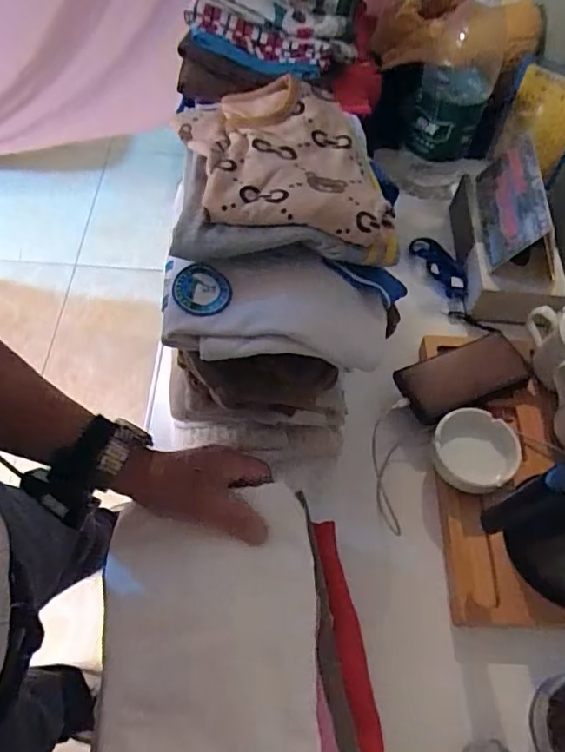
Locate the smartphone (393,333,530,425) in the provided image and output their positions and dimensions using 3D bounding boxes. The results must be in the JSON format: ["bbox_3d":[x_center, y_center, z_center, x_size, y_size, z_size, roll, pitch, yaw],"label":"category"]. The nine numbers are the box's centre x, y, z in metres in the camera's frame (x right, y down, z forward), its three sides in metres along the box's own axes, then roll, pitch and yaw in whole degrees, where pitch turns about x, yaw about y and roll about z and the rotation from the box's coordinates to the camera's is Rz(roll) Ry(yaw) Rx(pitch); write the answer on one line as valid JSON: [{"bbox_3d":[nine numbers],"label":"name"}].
[{"bbox_3d":[0.236,-0.001,0.717,0.166,0.017,0.087,-18,61,-15],"label":"smartphone"}]

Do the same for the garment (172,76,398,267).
[{"bbox_3d":[0.004,-0.202,0.529,0.184,0.046,0.219,-12,64,-14],"label":"garment"}]

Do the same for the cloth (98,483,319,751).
[{"bbox_3d":[-0.060,0.237,0.466,0.183,0.027,0.261,-3,59,-6],"label":"cloth"}]

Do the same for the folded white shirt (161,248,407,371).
[{"bbox_3d":[0.003,-0.059,0.506,0.222,0.076,0.109,-1,58,-5],"label":"folded white shirt"}]

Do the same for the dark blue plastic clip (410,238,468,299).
[{"bbox_3d":[0.244,-0.172,0.853,0.036,0.027,0.134,-20,62,-15],"label":"dark blue plastic clip"}]

